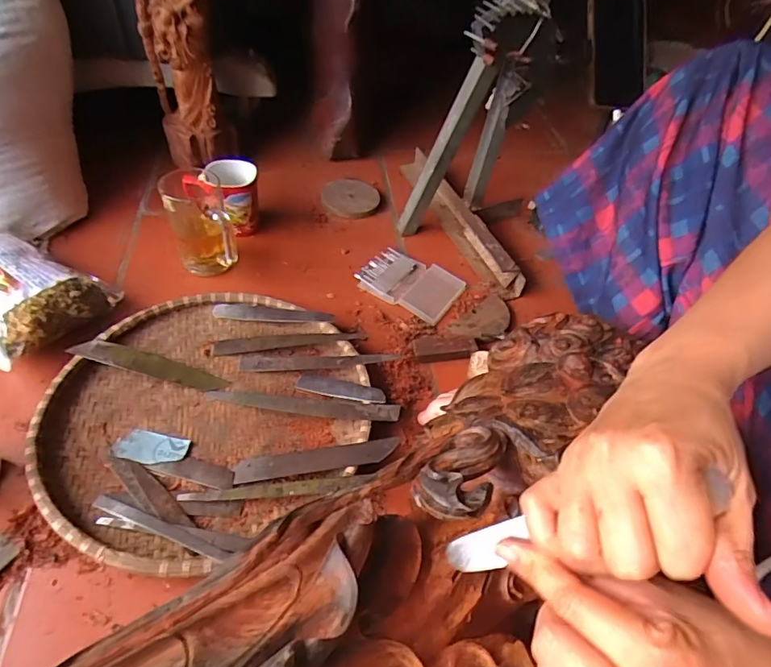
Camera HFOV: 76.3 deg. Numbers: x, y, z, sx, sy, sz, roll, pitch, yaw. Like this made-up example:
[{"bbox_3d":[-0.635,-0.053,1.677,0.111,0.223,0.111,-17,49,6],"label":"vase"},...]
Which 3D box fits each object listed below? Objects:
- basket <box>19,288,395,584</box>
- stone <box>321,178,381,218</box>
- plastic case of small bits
[{"bbox_3d":[-0.188,0.076,0.545,0.338,0.029,0.327,4,48,-4],"label":"basket"},{"bbox_3d":[-0.059,-0.235,0.844,0.096,0.021,0.101,6,48,-2],"label":"stone"},{"bbox_3d":[0.039,-0.079,0.718,0.137,0.013,0.107,29,51,18],"label":"plastic case of small bits"}]

